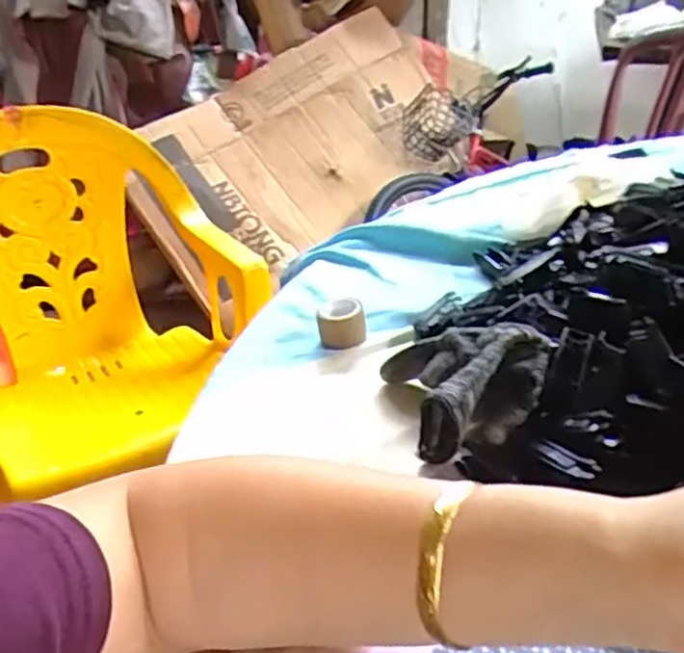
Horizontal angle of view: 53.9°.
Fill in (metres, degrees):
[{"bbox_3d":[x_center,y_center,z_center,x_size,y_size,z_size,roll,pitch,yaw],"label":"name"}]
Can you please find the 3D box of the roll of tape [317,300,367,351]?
[{"bbox_3d":[0.000,-0.001,0.485,0.033,0.028,0.031,-4,32,2],"label":"roll of tape"}]

